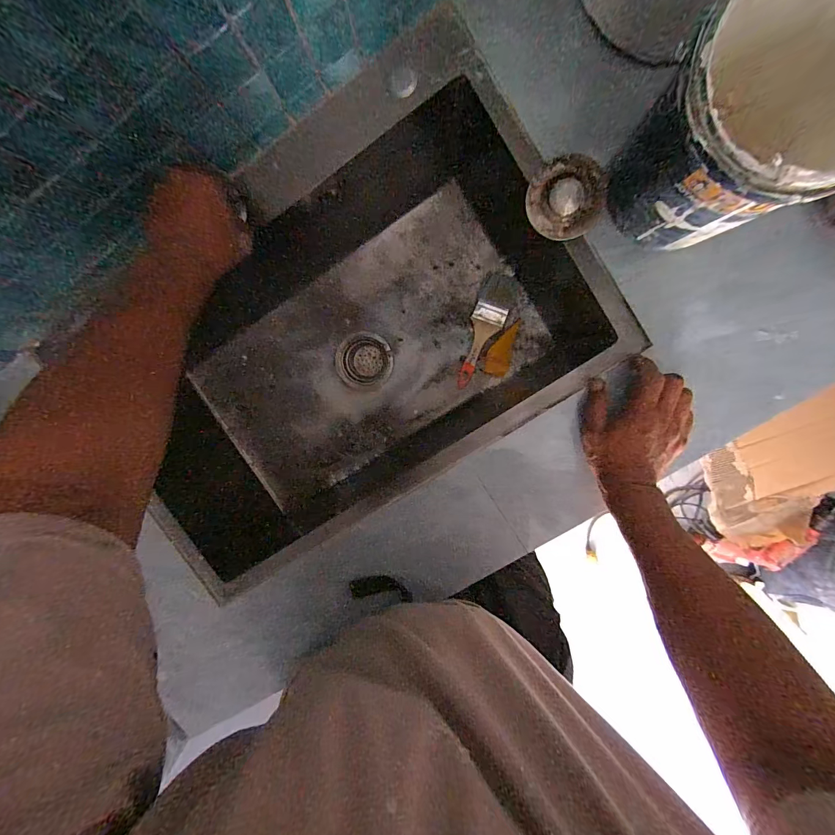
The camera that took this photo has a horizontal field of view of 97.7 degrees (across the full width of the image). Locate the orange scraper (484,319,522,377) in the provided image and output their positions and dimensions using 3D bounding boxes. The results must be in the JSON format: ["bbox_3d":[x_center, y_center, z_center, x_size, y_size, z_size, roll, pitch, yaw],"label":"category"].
[{"bbox_3d":[0.148,-0.121,0.637,0.041,0.006,0.097,16,99,2],"label":"orange scraper"}]

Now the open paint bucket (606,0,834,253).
[{"bbox_3d":[0.271,-0.240,0.318,0.153,0.165,0.148,1,98,4],"label":"open paint bucket"}]

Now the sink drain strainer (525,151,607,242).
[{"bbox_3d":[0.165,-0.243,0.404,0.079,0.015,0.083,-30,95,7],"label":"sink drain strainer"}]

